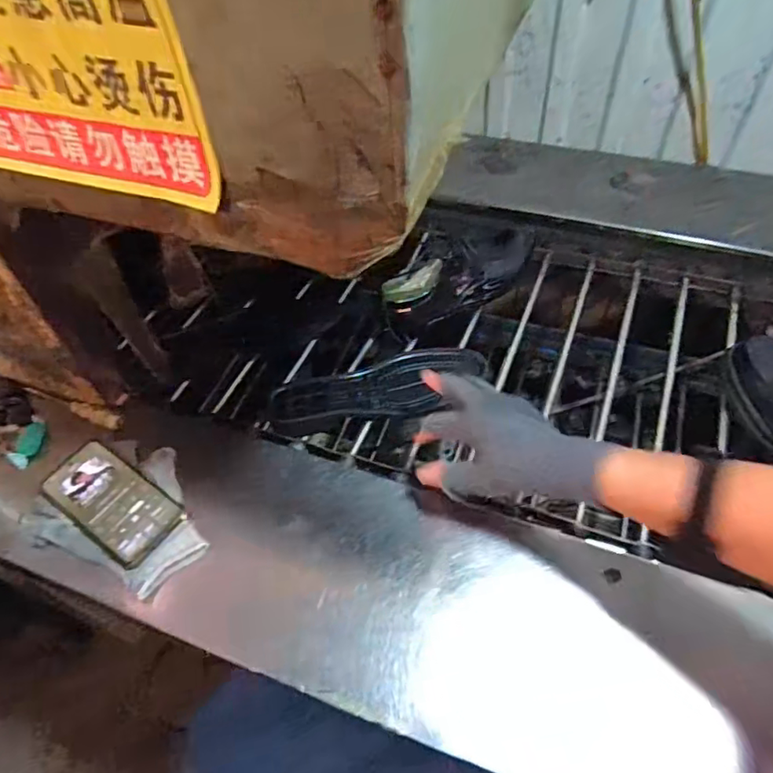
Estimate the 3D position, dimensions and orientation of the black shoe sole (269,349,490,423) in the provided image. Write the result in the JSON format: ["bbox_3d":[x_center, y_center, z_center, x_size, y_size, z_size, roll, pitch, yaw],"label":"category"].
[{"bbox_3d":[-0.011,0.003,0.711,0.265,0.024,0.101,-12,53,7],"label":"black shoe sole"}]

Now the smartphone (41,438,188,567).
[{"bbox_3d":[-0.294,0.121,0.615,0.163,0.010,0.076,29,61,24],"label":"smartphone"}]

